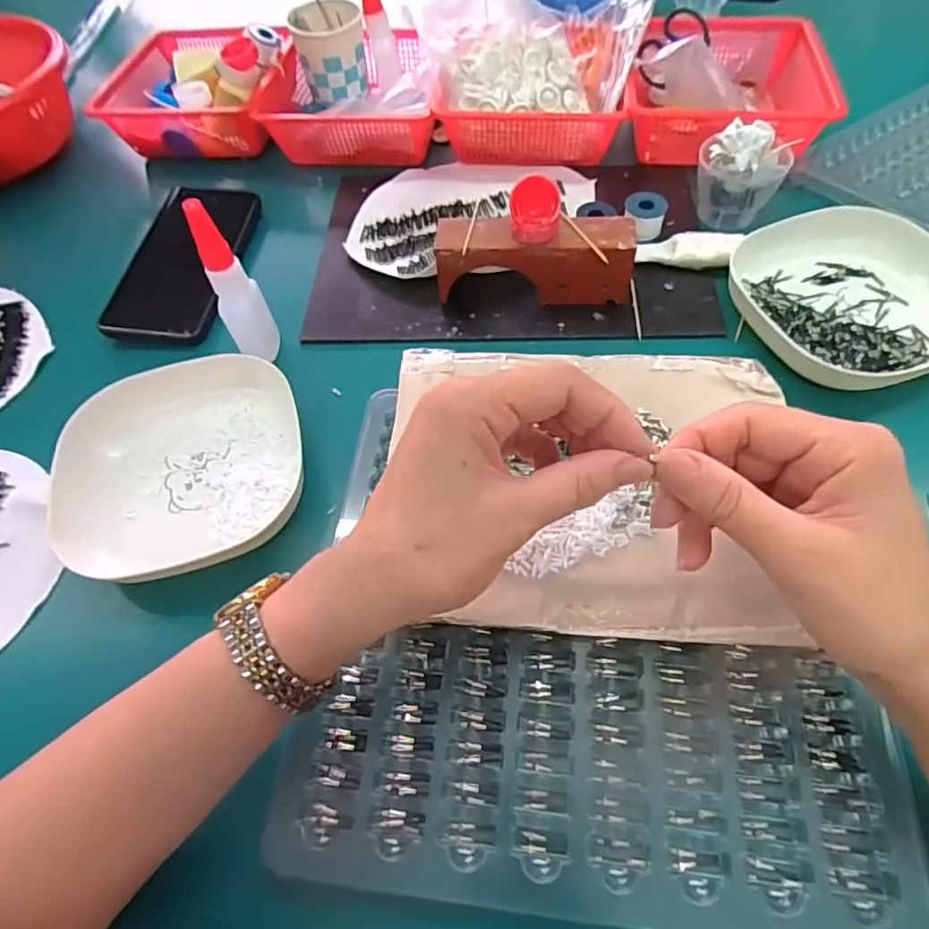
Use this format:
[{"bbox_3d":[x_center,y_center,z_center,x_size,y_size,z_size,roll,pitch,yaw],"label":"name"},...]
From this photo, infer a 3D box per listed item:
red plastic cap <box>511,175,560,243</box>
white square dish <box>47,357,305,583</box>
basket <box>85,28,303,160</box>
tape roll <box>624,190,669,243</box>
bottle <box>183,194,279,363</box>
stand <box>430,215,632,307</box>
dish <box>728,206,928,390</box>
[{"bbox_3d":[0.046,-0.164,0.372,0.031,0.029,0.027,2,58,4],"label":"red plastic cap"},{"bbox_3d":[-0.168,-0.002,0.348,0.138,0.030,0.145,-19,59,-8],"label":"white square dish"},{"bbox_3d":[-0.237,-0.364,0.558,0.169,0.055,0.185,2,58,4],"label":"basket"},{"bbox_3d":[0.138,-0.189,0.444,0.030,0.025,0.033,-1,58,2],"label":"tape roll"},{"bbox_3d":[-0.147,-0.110,0.369,0.023,0.113,0.026,-7,58,-1],"label":"bottle"},{"bbox_3d":[0.049,-0.143,0.407,0.132,0.050,0.036,3,58,5],"label":"stand"},{"bbox_3d":[0.261,-0.119,0.390,0.124,0.026,0.143,-21,59,-10],"label":"dish"}]

